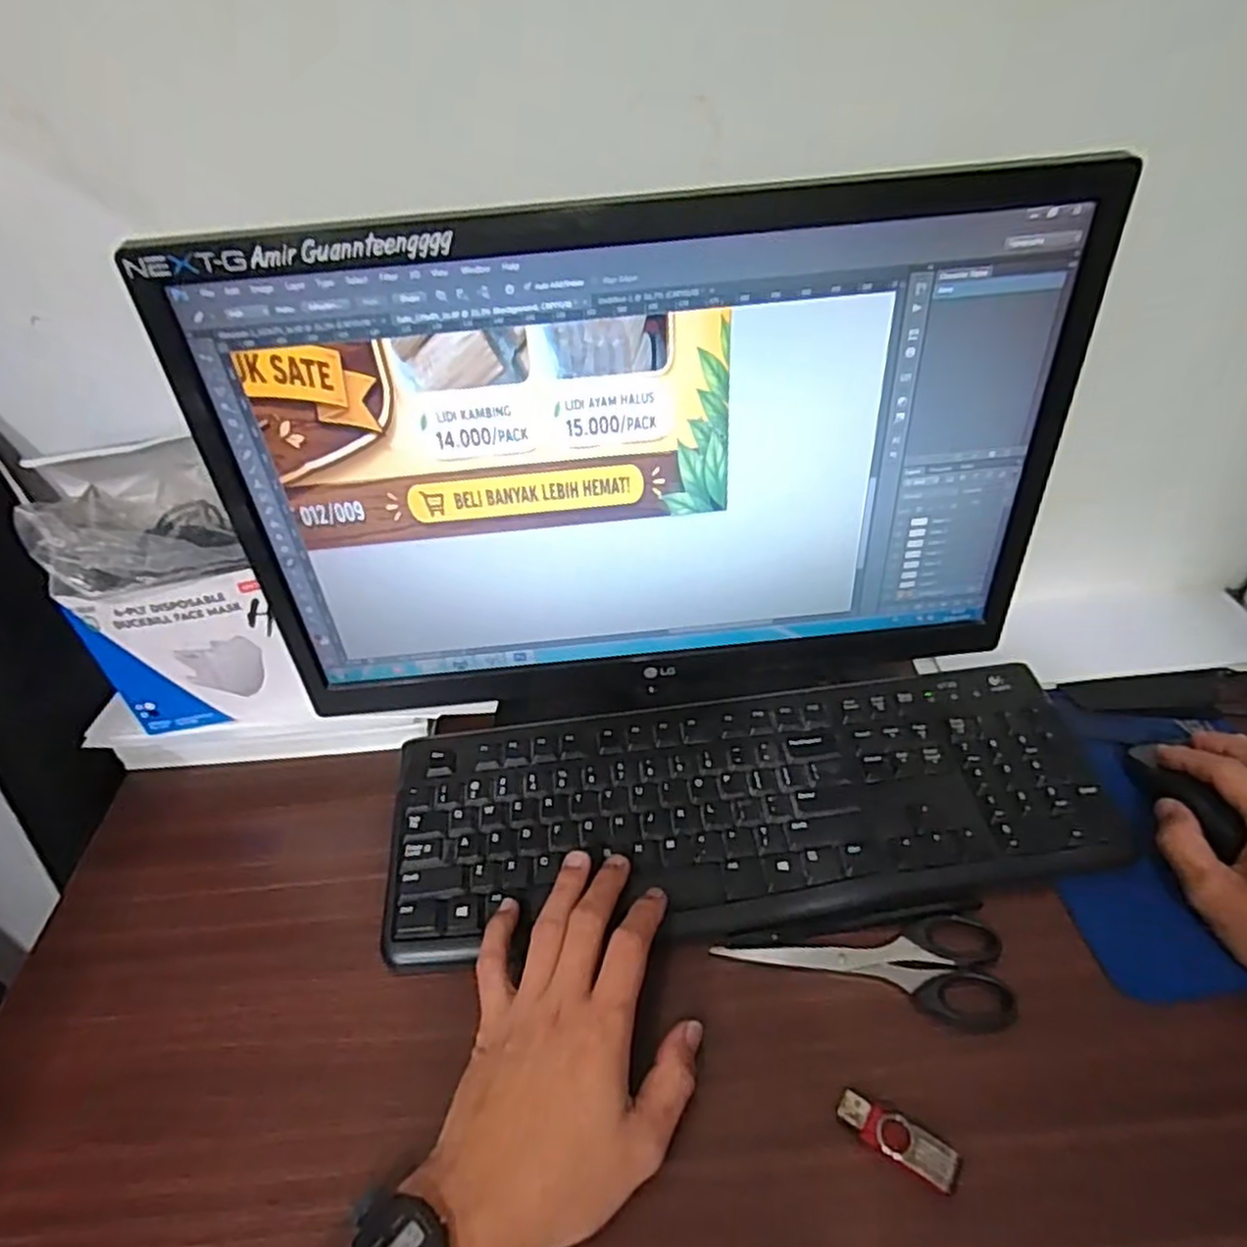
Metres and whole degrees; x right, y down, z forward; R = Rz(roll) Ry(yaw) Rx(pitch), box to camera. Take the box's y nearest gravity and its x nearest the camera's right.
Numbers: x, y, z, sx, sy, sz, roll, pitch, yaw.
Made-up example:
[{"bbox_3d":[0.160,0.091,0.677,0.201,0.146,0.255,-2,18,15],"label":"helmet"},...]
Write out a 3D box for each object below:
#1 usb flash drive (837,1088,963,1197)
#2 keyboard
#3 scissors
[{"bbox_3d":[0.125,0.235,0.335,0.053,0.005,0.019,21,47,26],"label":"usb flash drive"},{"bbox_3d":[0.079,0.113,0.469,0.440,0.025,0.149,-6,42,-2],"label":"keyboard"},{"bbox_3d":[0.129,0.184,0.401,0.150,0.007,0.057,3,41,8],"label":"scissors"}]

